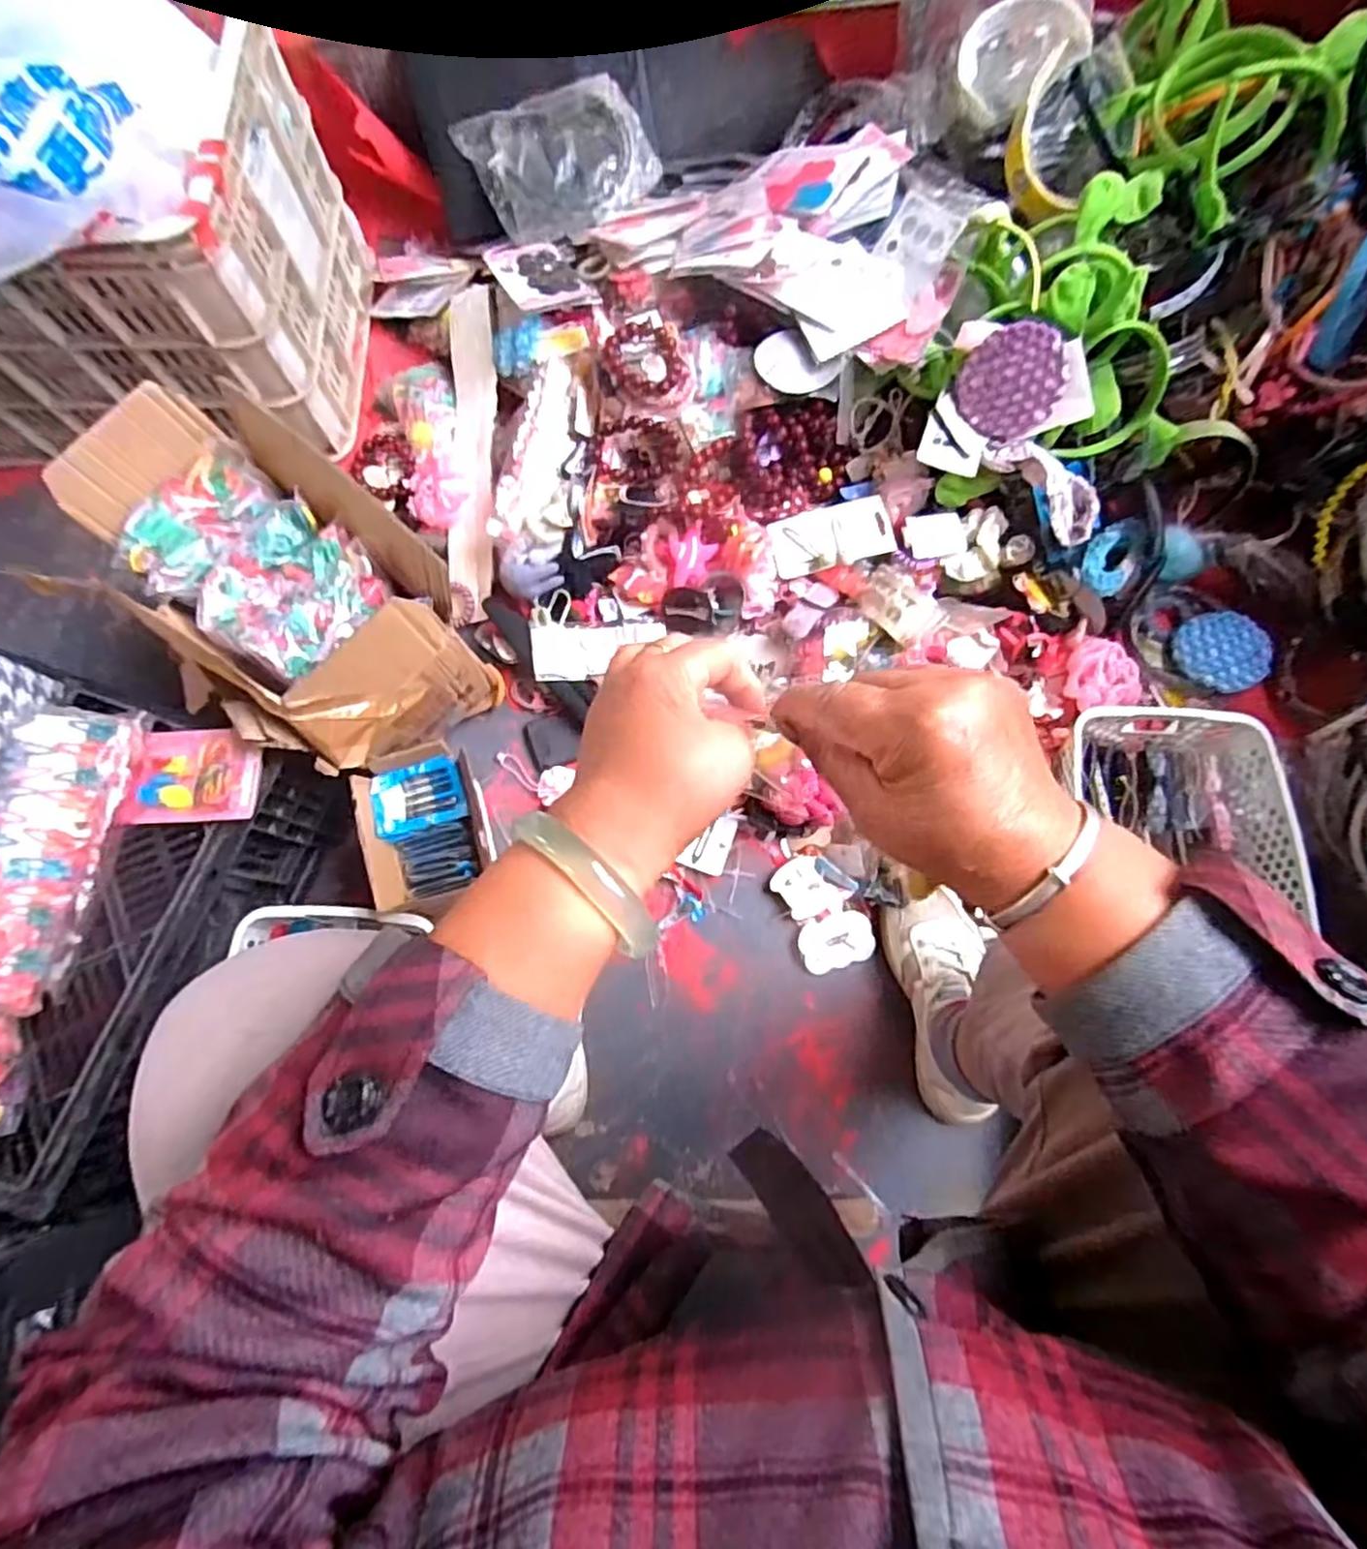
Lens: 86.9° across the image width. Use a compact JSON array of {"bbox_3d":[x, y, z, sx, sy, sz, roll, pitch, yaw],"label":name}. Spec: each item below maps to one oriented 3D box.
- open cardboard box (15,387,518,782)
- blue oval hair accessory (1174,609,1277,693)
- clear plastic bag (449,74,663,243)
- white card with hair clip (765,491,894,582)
[{"bbox_3d":[-0.371,-0.157,0.700,0.343,0.248,0.211,38,79,8],"label":"open cardboard box"},{"bbox_3d":[0.616,-0.140,0.824,0.092,0.017,0.096,-31,66,8],"label":"blue oval hair accessory"},{"bbox_3d":[-0.148,-0.732,0.854,0.186,0.066,0.176,-29,79,-7],"label":"clear plastic bag"},{"bbox_3d":[0.160,-0.260,0.782,0.125,0.010,0.072,-15,77,-4],"label":"white card with hair clip"}]

